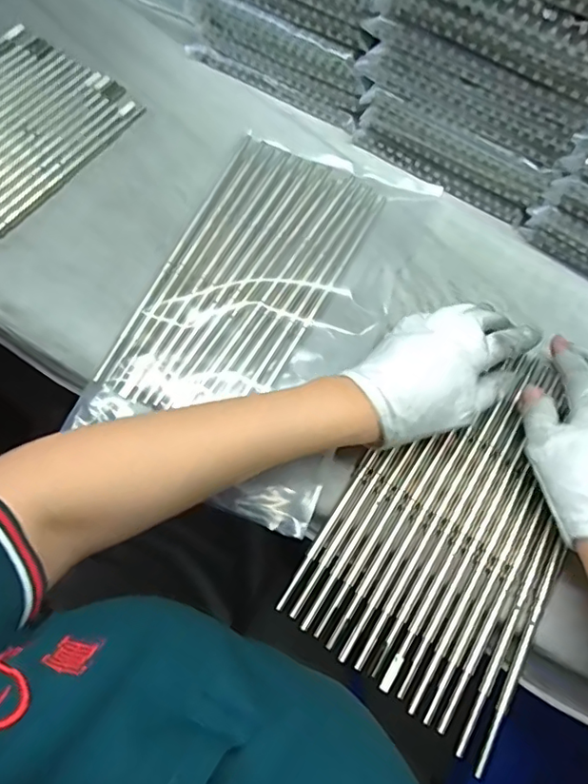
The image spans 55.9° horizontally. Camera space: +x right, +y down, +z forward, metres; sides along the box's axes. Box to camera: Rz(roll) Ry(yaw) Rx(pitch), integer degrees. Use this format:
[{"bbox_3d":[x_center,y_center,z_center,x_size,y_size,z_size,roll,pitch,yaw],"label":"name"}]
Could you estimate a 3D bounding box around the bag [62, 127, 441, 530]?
[{"bbox_3d":[-0.019,-0.070,0.435,0.177,0.024,0.310,22,71,6],"label":"bag"}]

